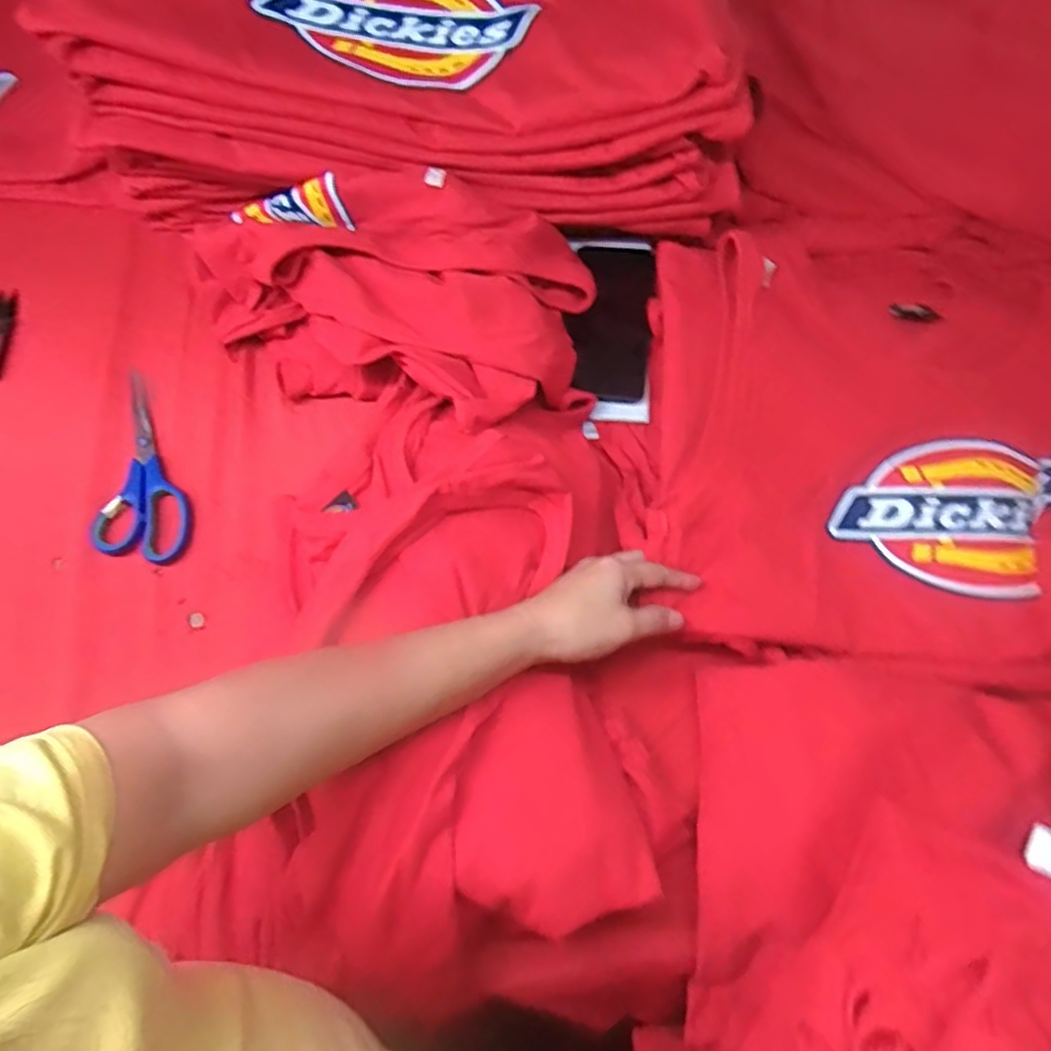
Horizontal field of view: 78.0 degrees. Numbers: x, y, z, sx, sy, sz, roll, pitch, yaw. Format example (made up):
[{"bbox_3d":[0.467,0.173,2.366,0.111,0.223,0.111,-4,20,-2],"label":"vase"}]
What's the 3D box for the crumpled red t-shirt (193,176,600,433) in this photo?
[{"bbox_3d":[-0.120,-0.197,0.562,0.340,0.100,0.195,18,64,5],"label":"crumpled red t-shirt"}]

